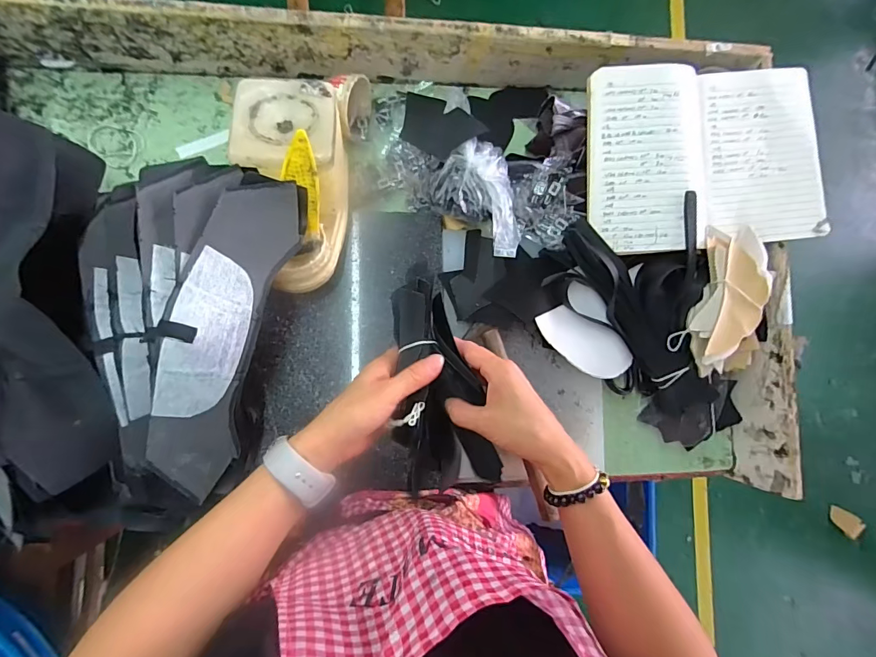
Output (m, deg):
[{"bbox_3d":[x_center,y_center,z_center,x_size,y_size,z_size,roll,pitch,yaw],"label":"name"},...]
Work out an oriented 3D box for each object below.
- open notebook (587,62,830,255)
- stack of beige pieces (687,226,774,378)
[{"bbox_3d":[0.313,-0.200,0.489,0.272,0.026,0.204,-6,94,-4],"label":"open notebook"},{"bbox_3d":[0.347,-0.030,0.496,0.093,0.050,0.170,5,85,-5],"label":"stack of beige pieces"}]

